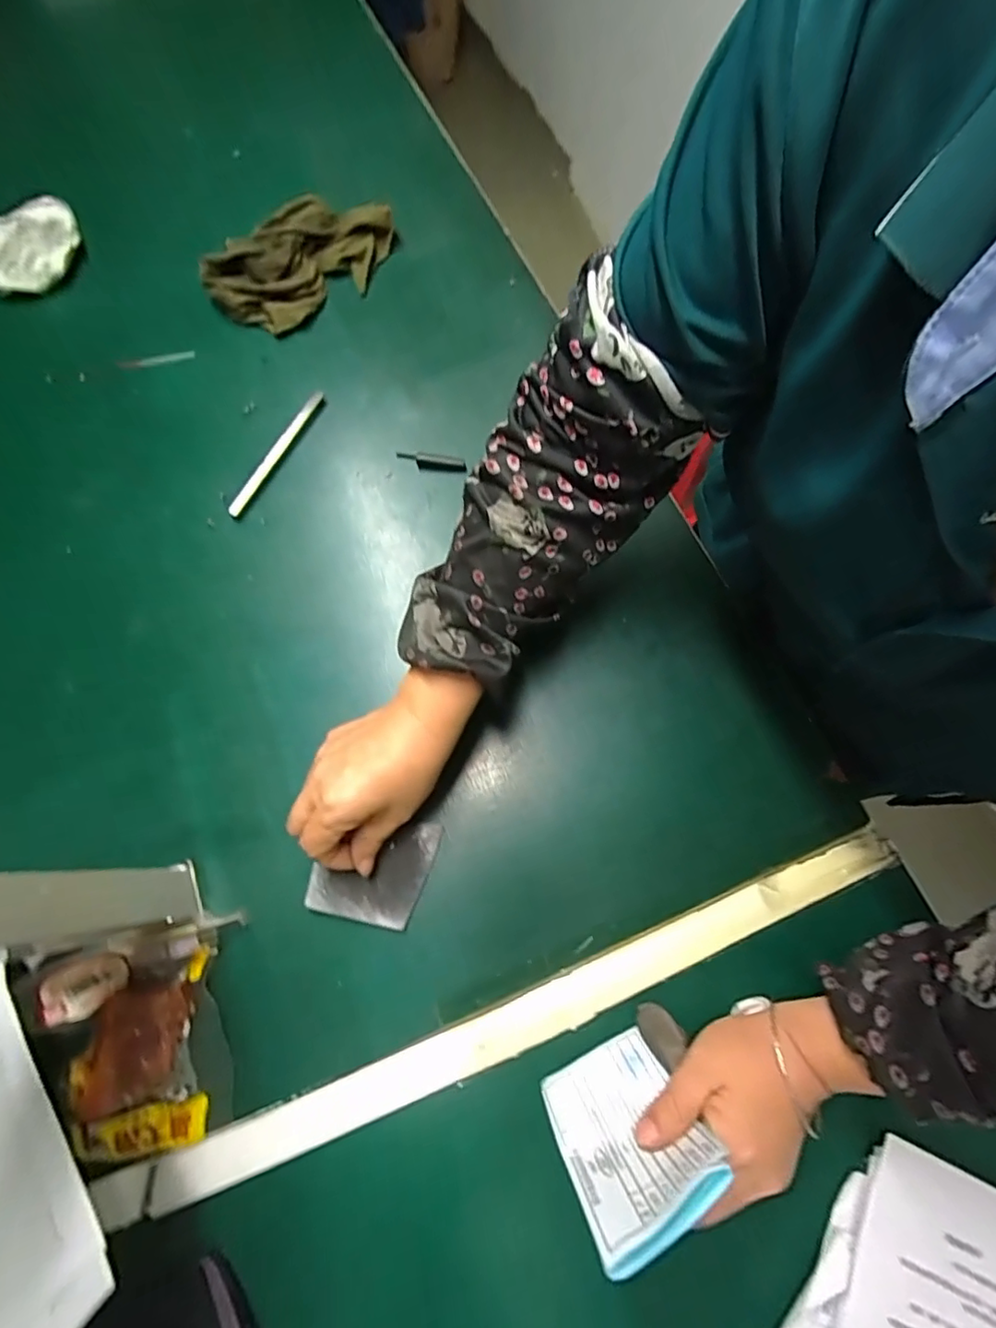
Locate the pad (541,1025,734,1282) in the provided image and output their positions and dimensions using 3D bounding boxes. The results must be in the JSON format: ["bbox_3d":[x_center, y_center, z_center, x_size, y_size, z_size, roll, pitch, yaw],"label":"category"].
[{"bbox_3d":[0.066,0.245,0.295,0.071,0.105,0.021,-36,97,-7],"label":"pad"}]

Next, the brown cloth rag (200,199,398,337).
[{"bbox_3d":[-0.182,-0.388,0.530,0.189,0.032,0.108,-36,75,-10],"label":"brown cloth rag"}]

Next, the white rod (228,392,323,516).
[{"bbox_3d":[-0.186,-0.179,0.472,0.009,0.009,0.134,25,74,9],"label":"white rod"}]

